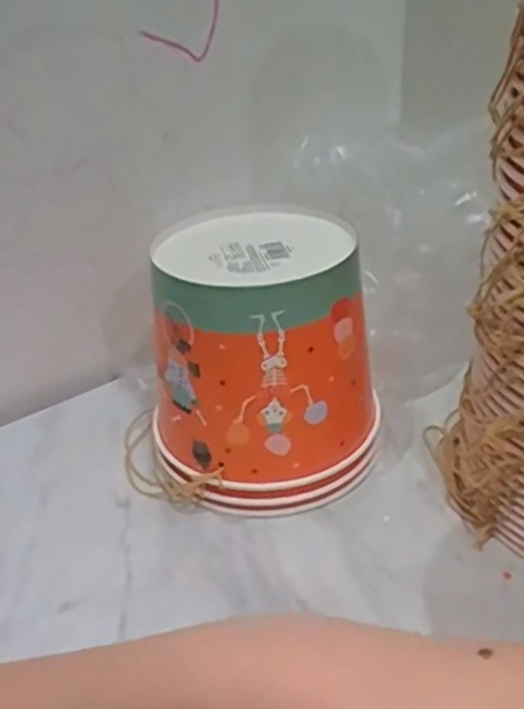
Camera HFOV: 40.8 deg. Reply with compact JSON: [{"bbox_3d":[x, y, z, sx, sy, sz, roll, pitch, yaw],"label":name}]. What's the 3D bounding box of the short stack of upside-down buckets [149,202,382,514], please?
[{"bbox_3d":[-0.007,0.001,0.482,0.143,0.161,0.147,-9,33,-7],"label":"short stack of upside-down buckets"}]

